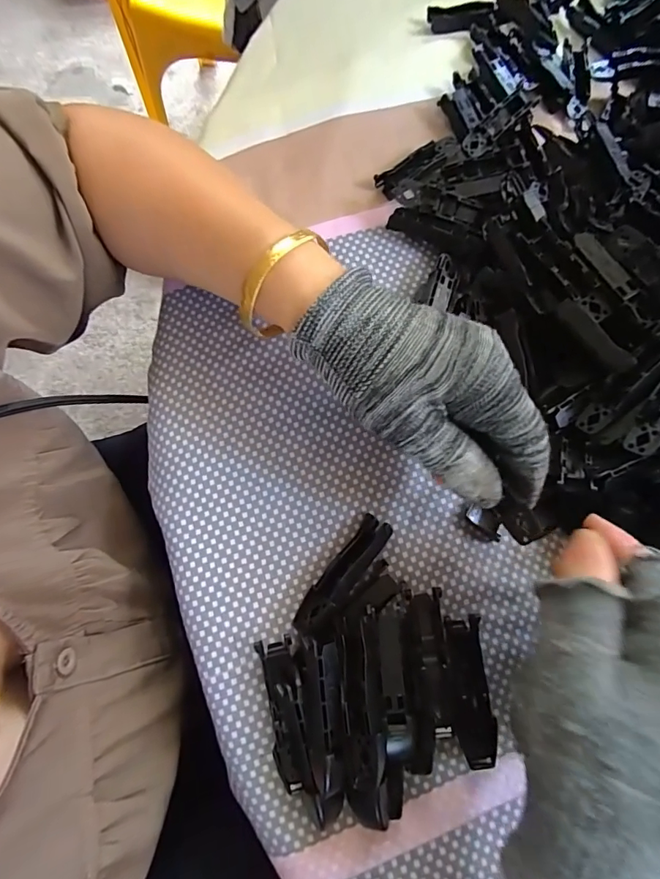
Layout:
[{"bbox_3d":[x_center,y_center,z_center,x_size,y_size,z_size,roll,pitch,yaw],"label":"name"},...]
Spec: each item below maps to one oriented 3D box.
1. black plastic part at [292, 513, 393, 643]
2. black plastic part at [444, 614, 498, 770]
[{"bbox_3d":[0.007,0.070,0.235,0.016,0.017,0.069,37,79,10],"label":"black plastic part"},{"bbox_3d":[0.071,0.127,0.230,0.020,0.005,0.067,-4,75,0],"label":"black plastic part"}]

